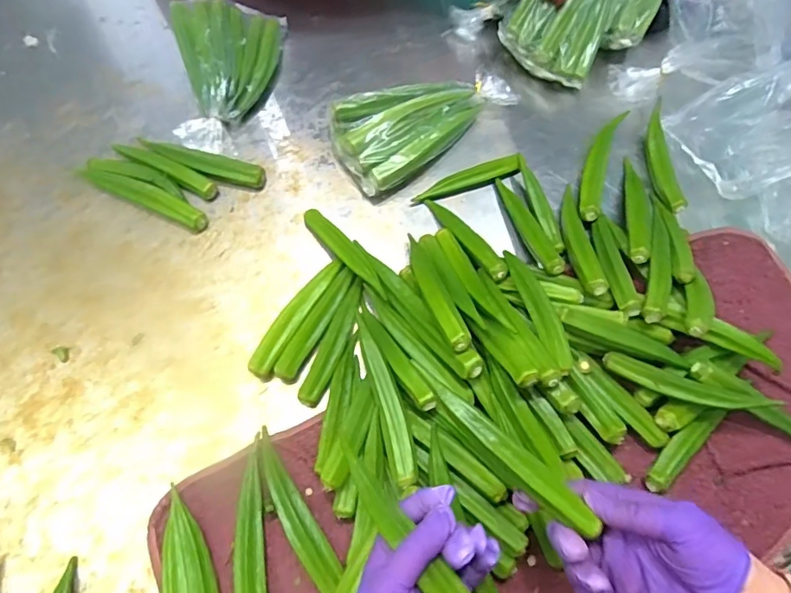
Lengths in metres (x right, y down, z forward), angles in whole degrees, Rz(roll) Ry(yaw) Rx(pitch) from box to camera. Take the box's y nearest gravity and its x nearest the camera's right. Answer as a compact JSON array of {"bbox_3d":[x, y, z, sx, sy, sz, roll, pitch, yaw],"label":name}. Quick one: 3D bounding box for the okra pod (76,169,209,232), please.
[{"bbox_3d":[-0.269,-0.107,0.547,0.149,0.017,0.024,23,67,7],"label":"okra pod"}]

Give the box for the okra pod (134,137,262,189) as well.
[{"bbox_3d":[-0.217,-0.146,0.562,0.145,0.021,0.029,17,66,5],"label":"okra pod"}]

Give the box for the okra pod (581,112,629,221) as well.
[{"bbox_3d":[0.225,-0.144,0.563,0.025,0.024,0.144,19,66,5],"label":"okra pod"}]

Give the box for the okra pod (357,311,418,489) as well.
[{"bbox_3d":[-0.006,0.086,0.435,0.024,0.014,0.144,-12,67,-8],"label":"okra pod"}]

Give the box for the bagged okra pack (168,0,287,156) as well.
[{"bbox_3d":[-0.199,-0.260,0.596,0.123,0.053,0.189,-2,66,-4],"label":"bagged okra pack"}]

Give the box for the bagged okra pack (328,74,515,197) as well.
[{"bbox_3d":[0.034,-0.203,0.579,0.212,0.056,0.104,-34,72,-16],"label":"bagged okra pack"}]

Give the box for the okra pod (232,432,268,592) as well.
[{"bbox_3d":[-0.117,0.200,0.411,0.025,0.025,0.161,-8,67,-7],"label":"okra pod"}]

